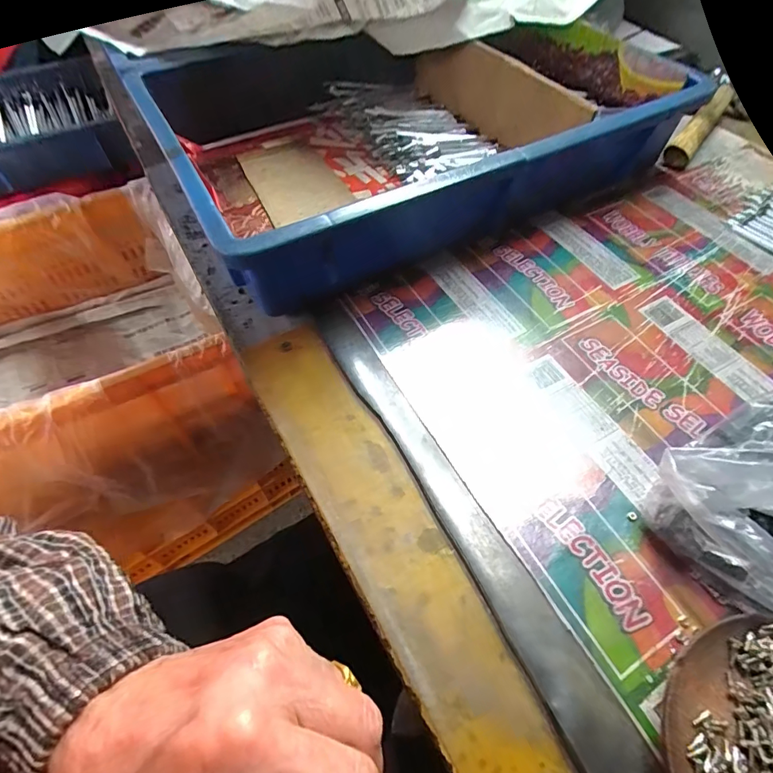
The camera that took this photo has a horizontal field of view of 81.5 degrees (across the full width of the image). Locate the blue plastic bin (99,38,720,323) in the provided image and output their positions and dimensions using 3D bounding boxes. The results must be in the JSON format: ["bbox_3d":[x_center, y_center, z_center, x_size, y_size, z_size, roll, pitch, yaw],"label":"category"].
[{"bbox_3d":[0.018,-0.238,0.411,0.401,0.080,0.293,-26,59,-15],"label":"blue plastic bin"}]

